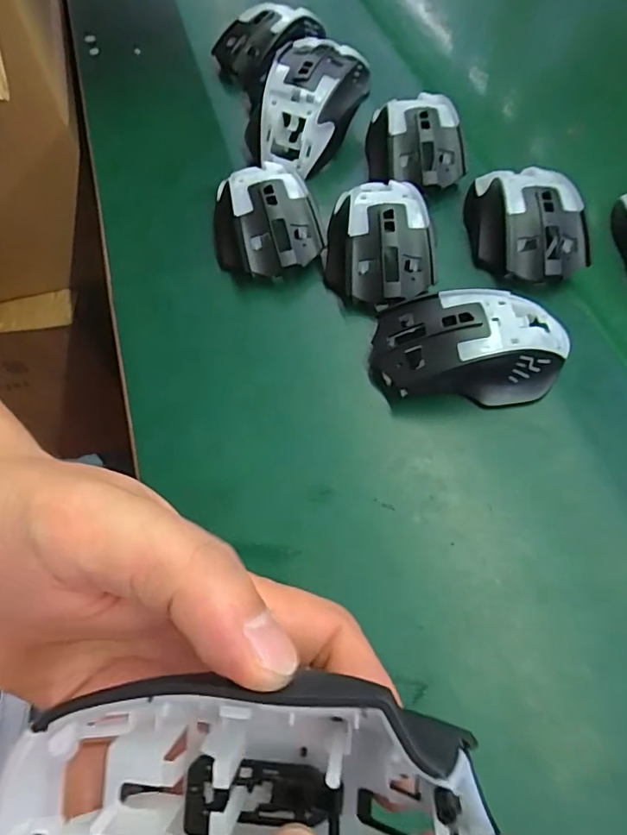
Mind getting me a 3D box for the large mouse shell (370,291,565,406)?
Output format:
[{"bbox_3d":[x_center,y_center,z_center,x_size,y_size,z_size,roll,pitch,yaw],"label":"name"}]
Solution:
[{"bbox_3d":[0.094,-0.042,0.313,0.115,0.039,0.064,0,60,-1],"label":"large mouse shell"}]

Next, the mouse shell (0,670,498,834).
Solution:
[{"bbox_3d":[-0.019,0.102,0.129,0.113,0.053,0.064,-3,60,-1],"label":"mouse shell"}]

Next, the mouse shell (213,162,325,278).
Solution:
[{"bbox_3d":[-0.034,-0.140,0.375,0.076,0.042,0.097,-17,62,-10],"label":"mouse shell"}]

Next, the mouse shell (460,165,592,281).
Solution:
[{"bbox_3d":[0.147,-0.134,0.367,0.075,0.042,0.099,4,60,2],"label":"mouse shell"}]

